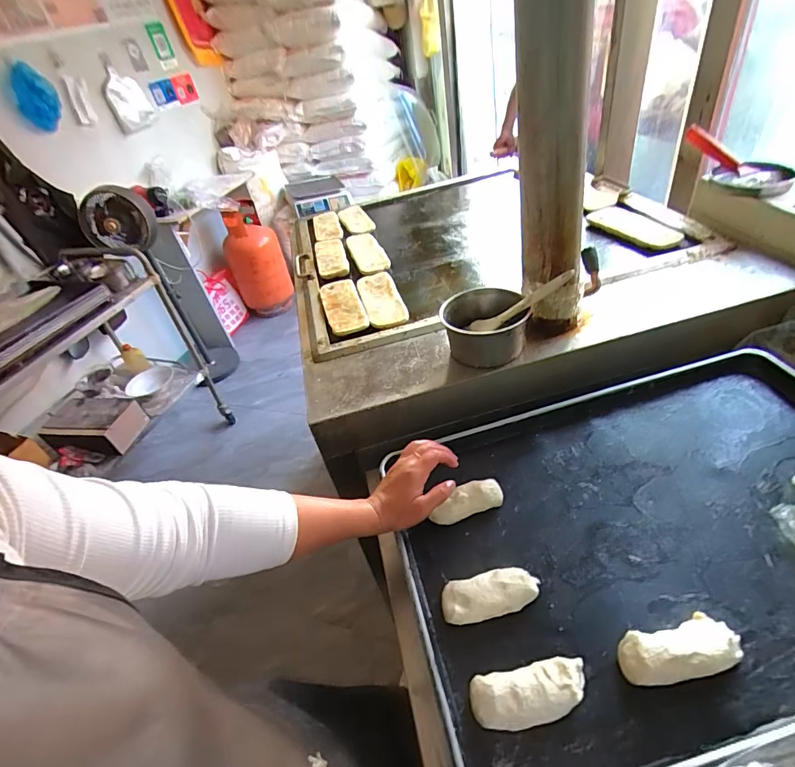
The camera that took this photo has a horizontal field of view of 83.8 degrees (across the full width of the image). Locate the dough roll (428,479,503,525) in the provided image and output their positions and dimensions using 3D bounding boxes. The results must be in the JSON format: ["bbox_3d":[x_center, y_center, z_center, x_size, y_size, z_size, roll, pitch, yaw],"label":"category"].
[{"bbox_3d":[0.087,0.147,0.558,0.094,0.030,0.037,-22,47,-12],"label":"dough roll"}]

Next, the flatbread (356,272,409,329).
[{"bbox_3d":[-0.032,-0.170,0.876,0.076,0.013,0.195,-13,46,-6],"label":"flatbread"}]

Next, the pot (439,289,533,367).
[{"bbox_3d":[0.136,-0.089,0.713,0.126,0.089,0.137,-6,41,6],"label":"pot"}]

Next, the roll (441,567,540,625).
[{"bbox_3d":[0.100,0.227,0.476,0.105,0.024,0.042,-15,41,-4],"label":"roll"}]

